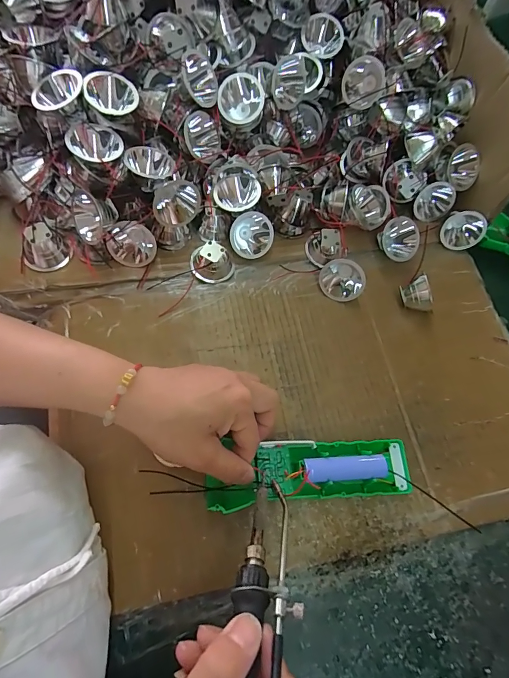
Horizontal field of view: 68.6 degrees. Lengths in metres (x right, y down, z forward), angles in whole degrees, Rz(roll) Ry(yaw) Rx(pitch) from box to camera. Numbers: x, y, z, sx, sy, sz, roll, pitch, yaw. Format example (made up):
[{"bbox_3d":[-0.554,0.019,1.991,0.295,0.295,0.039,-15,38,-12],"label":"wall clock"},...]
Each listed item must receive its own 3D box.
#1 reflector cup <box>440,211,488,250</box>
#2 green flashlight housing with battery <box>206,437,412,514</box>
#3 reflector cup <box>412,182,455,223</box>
[{"bbox_3d":[0.222,-0.118,0.397,0.037,0.043,0.024,27,48,0],"label":"reflector cup"},{"bbox_3d":[0.043,0.101,0.284,0.156,0.020,0.046,-4,69,-10],"label":"green flashlight housing with battery"},{"bbox_3d":[0.193,-0.146,0.401,0.033,0.043,0.021,38,72,12],"label":"reflector cup"}]

